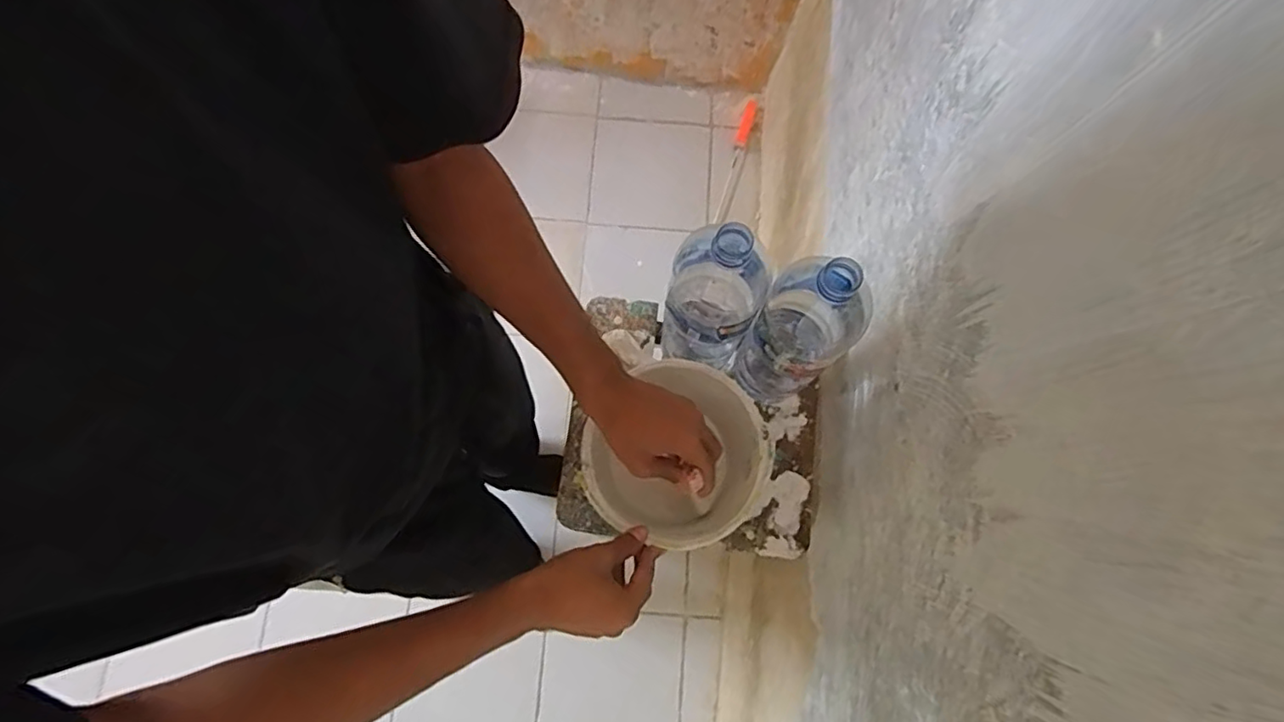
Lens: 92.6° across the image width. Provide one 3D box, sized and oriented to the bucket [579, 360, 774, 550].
[{"bbox_3d":[0.035,0.111,0.671,0.185,0.146,0.163,-37,80,-10],"label":"bucket"}]

